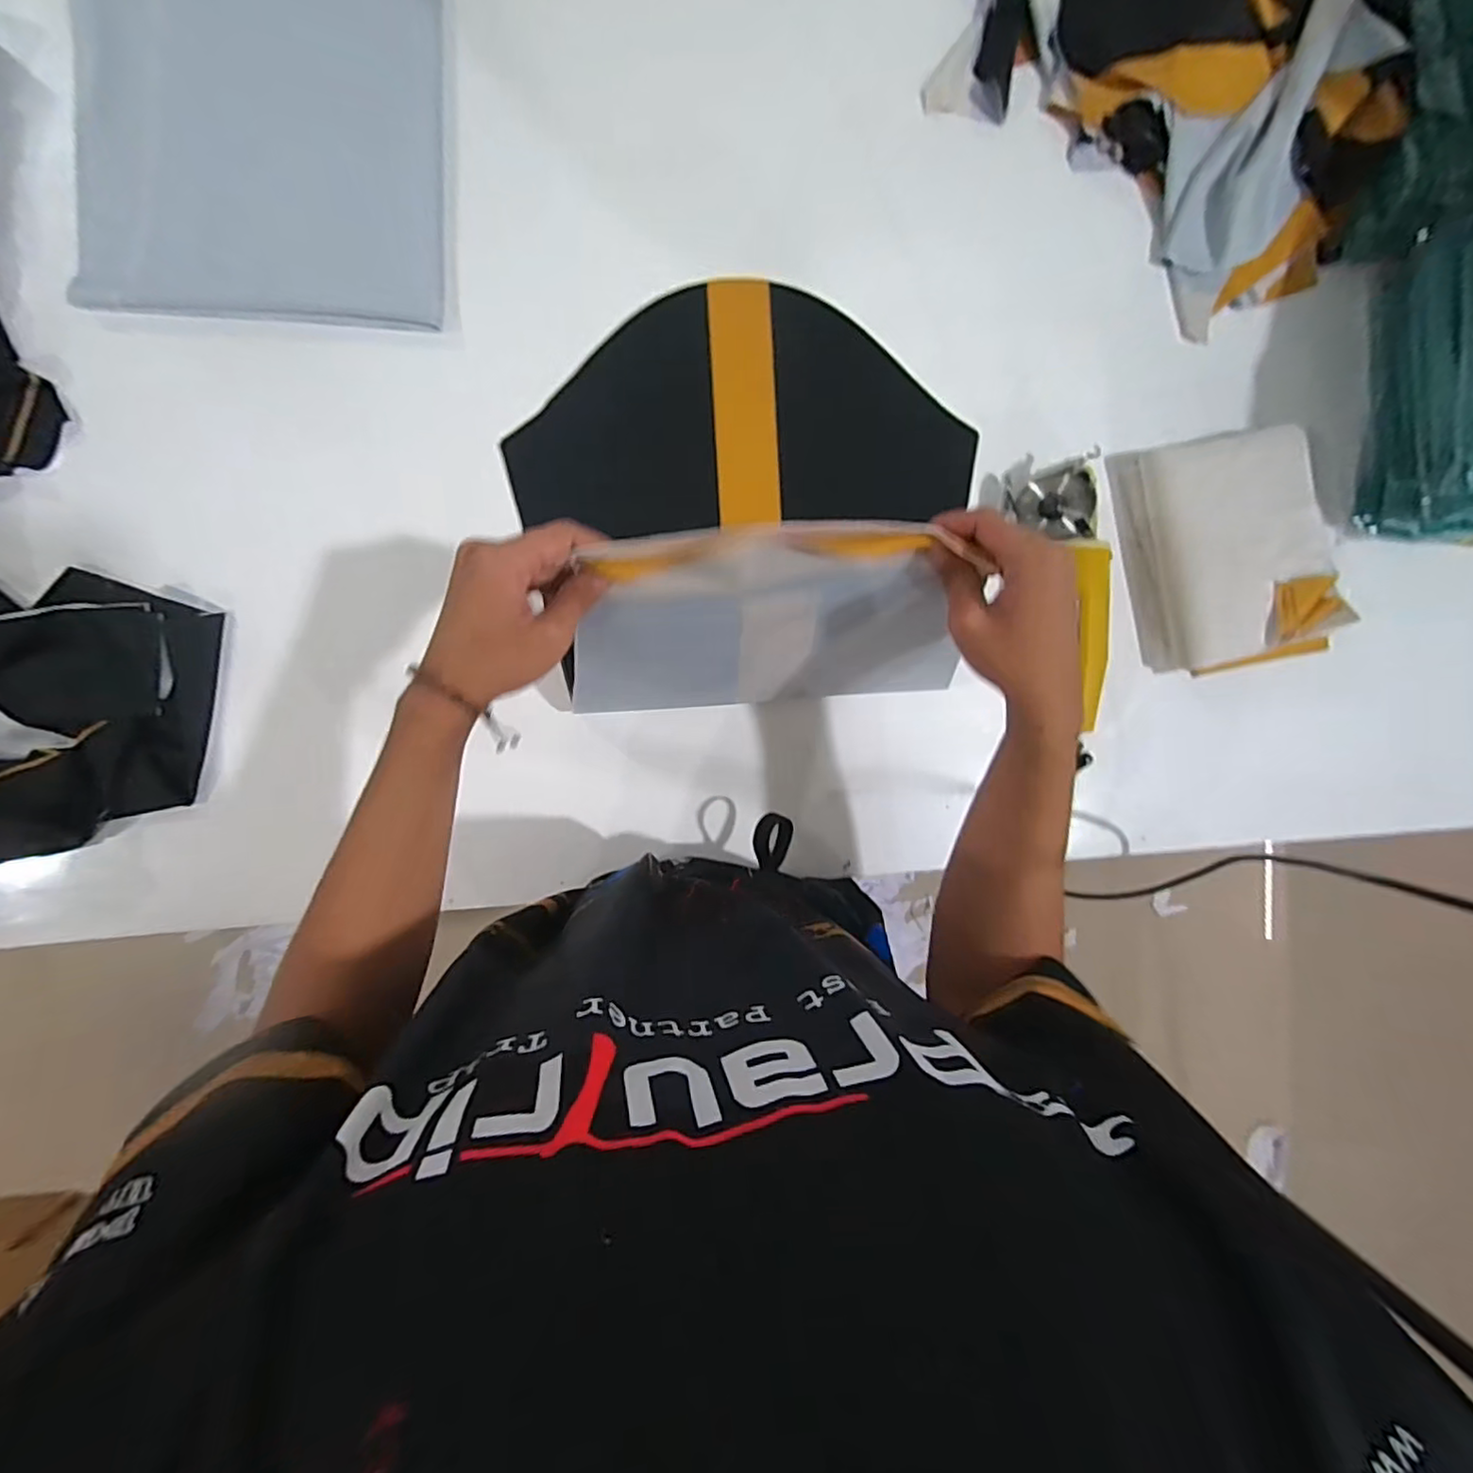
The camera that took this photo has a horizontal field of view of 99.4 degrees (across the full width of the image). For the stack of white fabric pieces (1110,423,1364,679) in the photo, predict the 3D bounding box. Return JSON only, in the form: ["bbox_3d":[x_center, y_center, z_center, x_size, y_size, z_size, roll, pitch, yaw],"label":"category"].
[{"bbox_3d":[0.470,-0.178,0.591,0.167,0.070,0.221,-14,94,-6],"label":"stack of white fabric pieces"}]

